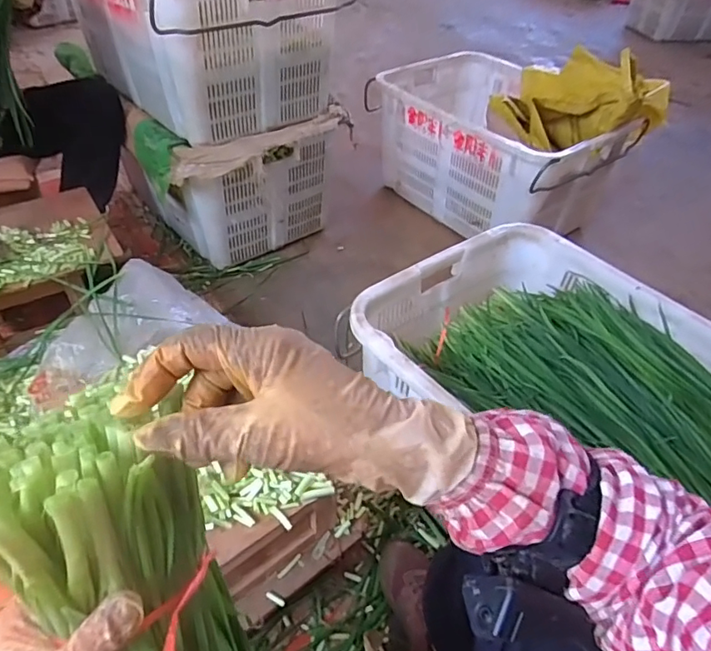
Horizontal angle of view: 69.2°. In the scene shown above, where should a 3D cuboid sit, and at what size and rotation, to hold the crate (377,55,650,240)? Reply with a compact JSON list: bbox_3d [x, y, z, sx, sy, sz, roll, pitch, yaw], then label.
[{"bbox_3d":[0.411,-0.533,1.589,0.441,0.351,0.657,-27,51,-30],"label":"crate"}]

